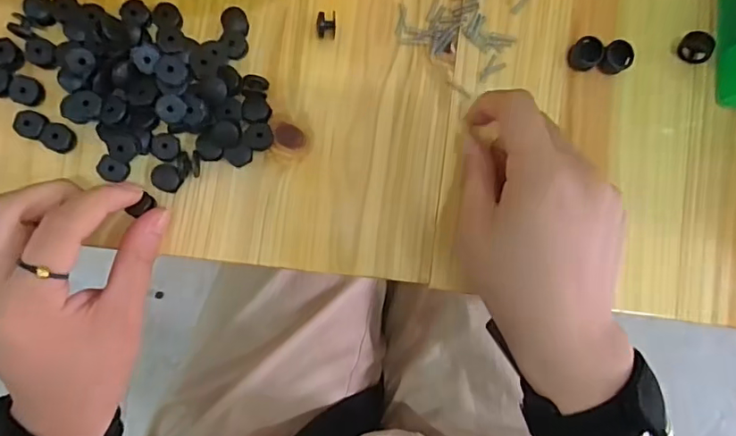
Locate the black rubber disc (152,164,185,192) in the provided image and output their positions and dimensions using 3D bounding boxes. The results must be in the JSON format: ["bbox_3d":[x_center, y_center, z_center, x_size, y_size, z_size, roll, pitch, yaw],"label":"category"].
[{"bbox_3d":[-0.100,-0.020,0.256,0.013,0.007,0.014,1,85,-7],"label":"black rubber disc"}]

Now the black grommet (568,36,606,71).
[{"bbox_3d":[0.122,-0.092,0.286,0.017,0.009,0.017,1,85,-7],"label":"black grommet"}]

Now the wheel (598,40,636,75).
[{"bbox_3d":[0.139,-0.090,0.287,0.019,0.007,0.017,-30,89,-8],"label":"wheel"}]

